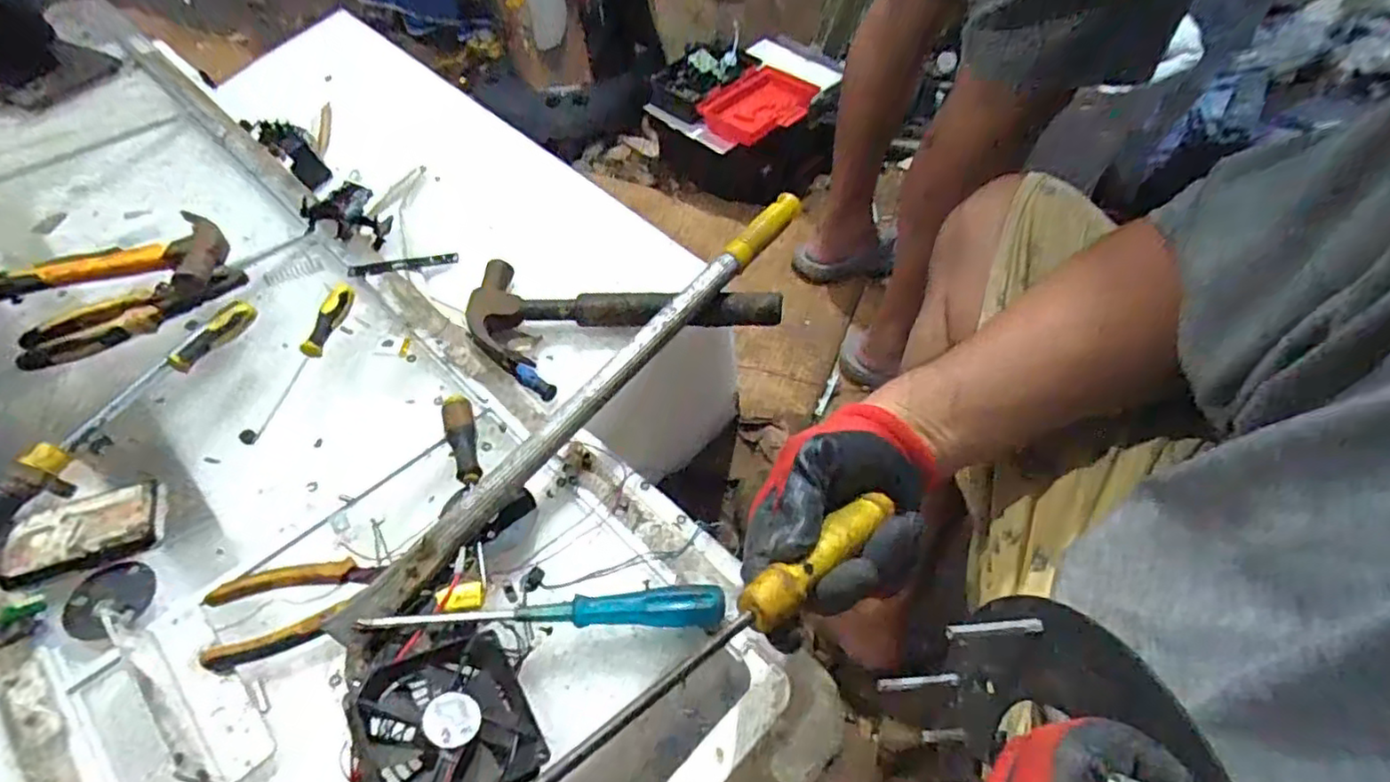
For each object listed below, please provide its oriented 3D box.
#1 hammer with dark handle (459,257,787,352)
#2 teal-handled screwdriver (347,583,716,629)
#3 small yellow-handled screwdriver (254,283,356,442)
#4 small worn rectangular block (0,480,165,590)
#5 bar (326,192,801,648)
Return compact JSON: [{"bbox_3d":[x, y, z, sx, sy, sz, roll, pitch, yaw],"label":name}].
[{"bbox_3d":[-0.070,-0.090,0.644,0.298,0.044,0.115,-2,54,-3],"label":"hammer with dark handle"},{"bbox_3d":[-0.099,0.153,0.459,0.236,0.030,0.026,0,54,-2],"label":"teal-handled screwdriver"},{"bbox_3d":[-0.358,-0.034,0.604,0.023,0.022,0.170,9,54,5],"label":"small yellow-handled screwdriver"},{"bbox_3d":[-0.454,0.106,0.490,0.100,0.026,0.052,-19,57,-15],"label":"small worn rectangular block"},{"bbox_3d":[-0.072,-0.006,0.556,0.043,0.069,0.527,32,59,20],"label":"bar"}]

